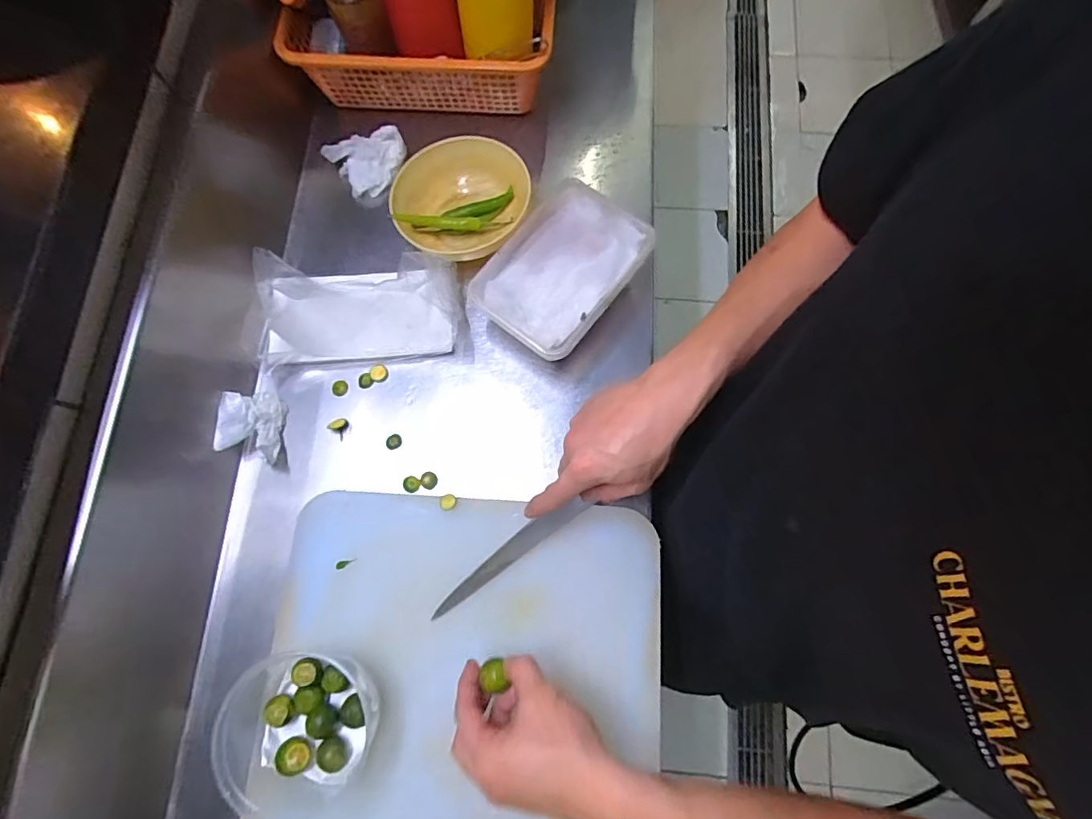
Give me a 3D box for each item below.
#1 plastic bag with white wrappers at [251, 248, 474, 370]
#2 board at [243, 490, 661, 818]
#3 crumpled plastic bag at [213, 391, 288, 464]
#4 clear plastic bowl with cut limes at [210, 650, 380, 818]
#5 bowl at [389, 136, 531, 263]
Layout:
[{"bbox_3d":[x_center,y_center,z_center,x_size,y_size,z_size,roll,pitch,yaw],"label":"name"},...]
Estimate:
[{"bbox_3d":[-0.191,-0.112,0.525,0.206,0.103,0.102,-4,76,1],"label":"plastic bag with white wrappers"},{"bbox_3d":[-0.076,0.269,0.439,0.338,0.027,0.377,3,76,3],"label":"board"},{"bbox_3d":[-0.294,0.017,0.513,0.047,0.042,0.069,-5,76,1],"label":"crumpled plastic bag"},{"bbox_3d":[-0.201,0.259,0.410,0.108,0.061,0.112,0,76,2],"label":"clear plastic bowl with cut limes"},{"bbox_3d":[-0.091,-0.223,0.573,0.150,0.048,0.146,-12,76,-1],"label":"bowl"}]

